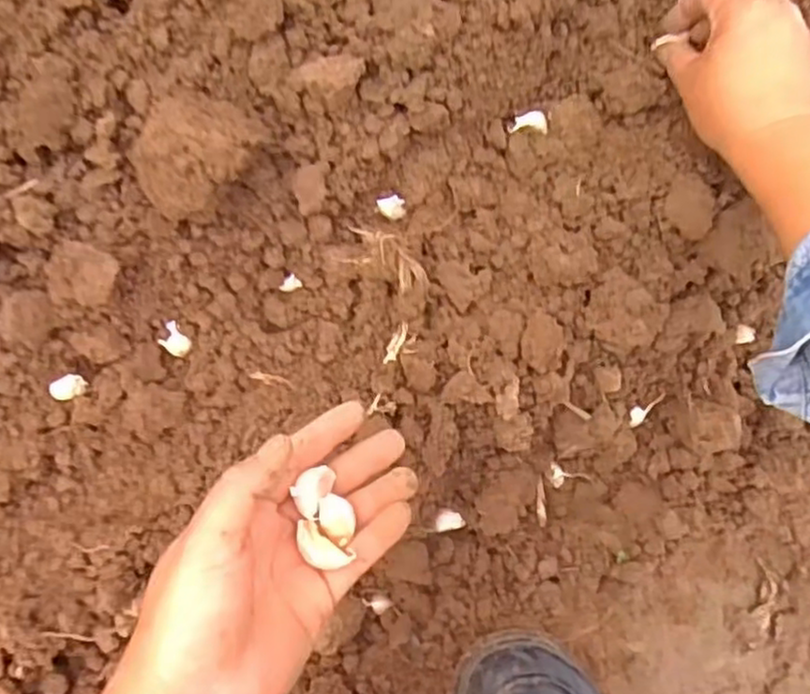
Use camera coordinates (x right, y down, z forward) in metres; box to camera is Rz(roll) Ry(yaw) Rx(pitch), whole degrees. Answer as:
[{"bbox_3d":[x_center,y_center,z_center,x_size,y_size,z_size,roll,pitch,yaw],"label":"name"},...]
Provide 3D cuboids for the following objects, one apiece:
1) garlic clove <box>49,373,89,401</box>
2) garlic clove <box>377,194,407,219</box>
[{"bbox_3d":[-0.216,0.026,0.457,0.024,0.009,0.016,-26,98,-4],"label":"garlic clove"},{"bbox_3d":[-0.008,-0.092,0.472,0.017,0.010,0.015,-15,98,-5],"label":"garlic clove"}]

